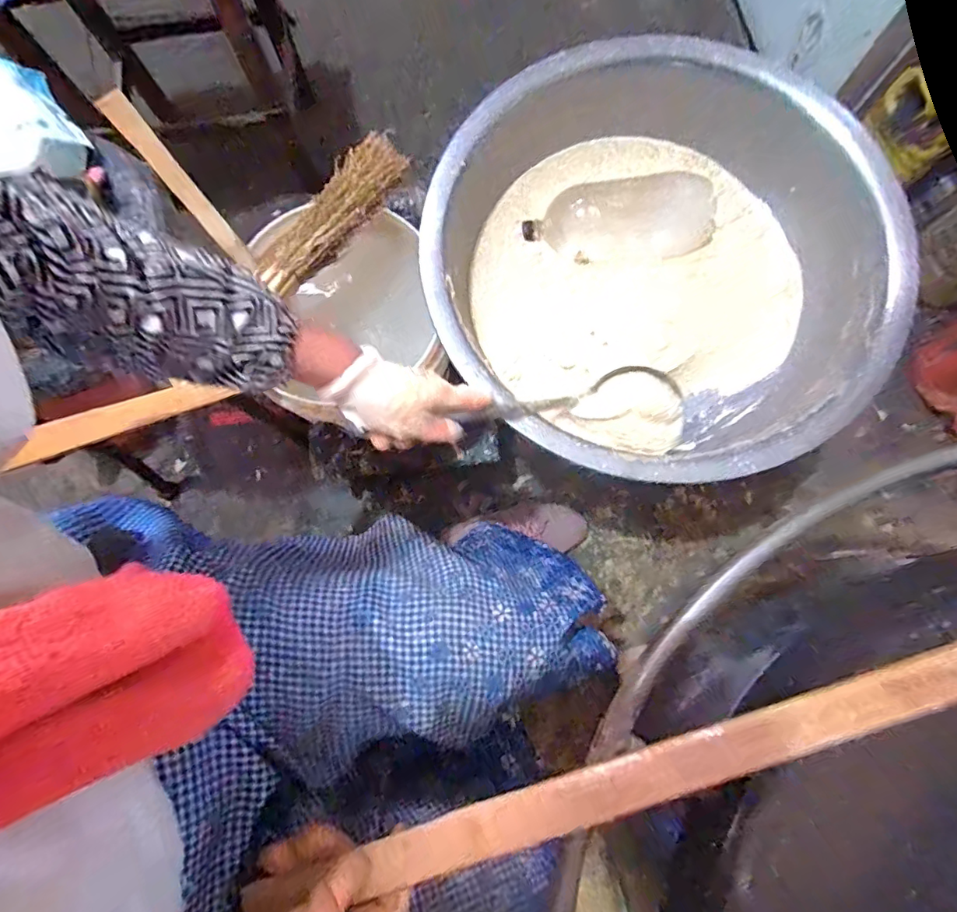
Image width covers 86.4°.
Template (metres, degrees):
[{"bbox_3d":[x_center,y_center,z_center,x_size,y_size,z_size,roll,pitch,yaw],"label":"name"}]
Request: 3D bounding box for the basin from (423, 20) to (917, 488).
[{"bbox_3d":[0.201,-0.223,0.640,0.498,0.163,0.517,0,77,1],"label":"basin"}]

